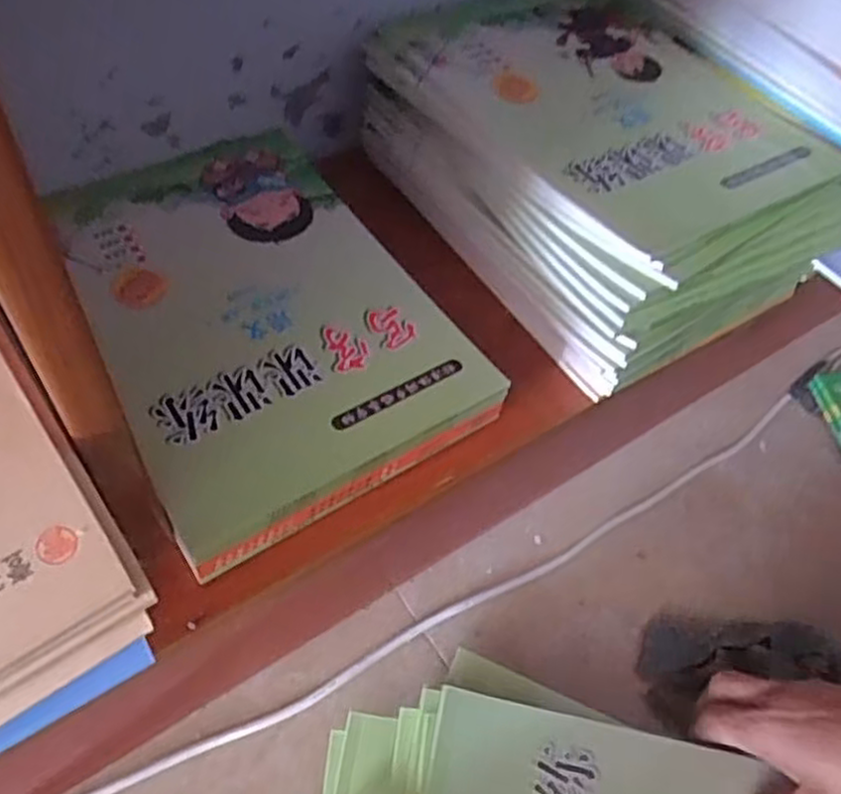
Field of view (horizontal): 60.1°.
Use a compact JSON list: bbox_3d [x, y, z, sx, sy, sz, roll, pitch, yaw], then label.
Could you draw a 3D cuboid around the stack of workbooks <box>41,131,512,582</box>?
[{"bbox_3d":[-0.093,-0.054,0.416,0.178,0.033,0.256,-24,62,-23],"label":"stack of workbooks"}]

